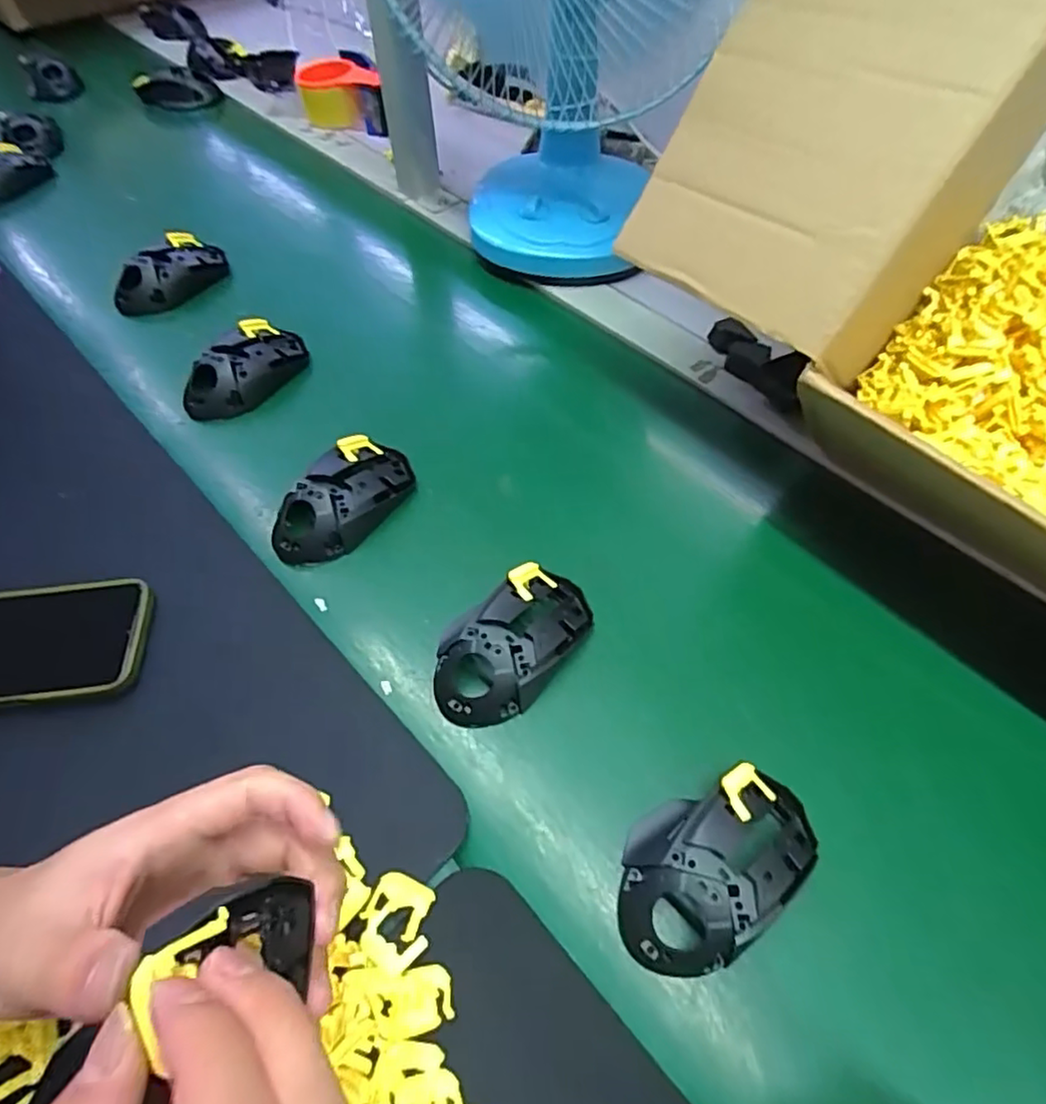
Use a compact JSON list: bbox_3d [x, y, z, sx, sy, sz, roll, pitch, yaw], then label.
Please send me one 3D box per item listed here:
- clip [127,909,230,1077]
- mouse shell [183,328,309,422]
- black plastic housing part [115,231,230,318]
[{"bbox_3d":[-0.092,0.112,0.164,0.014,0.008,0.036,17,58,12],"label":"clip"},{"bbox_3d":[-0.238,-0.158,0.545,0.058,0.038,0.115,31,60,17],"label":"mouse shell"},{"bbox_3d":[-0.347,-0.273,0.619,0.060,0.038,0.111,25,59,13],"label":"black plastic housing part"}]

